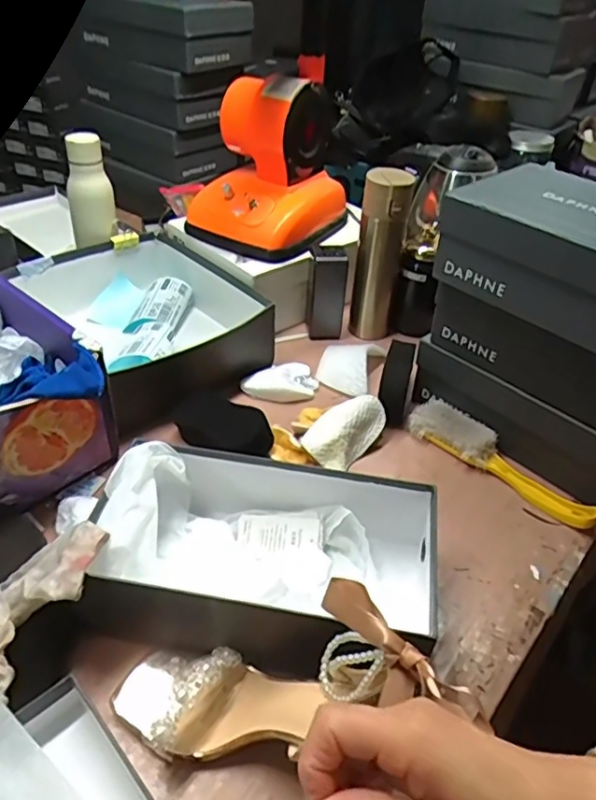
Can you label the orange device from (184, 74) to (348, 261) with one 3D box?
[{"bbox_3d":[-0.043,-0.337,0.844,0.174,0.198,0.192,24,43,22],"label":"orange device"}]

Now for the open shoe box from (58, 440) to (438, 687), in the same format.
[{"bbox_3d":[-0.029,0.140,0.529,0.283,0.084,0.166,9,39,6],"label":"open shoe box"}]

